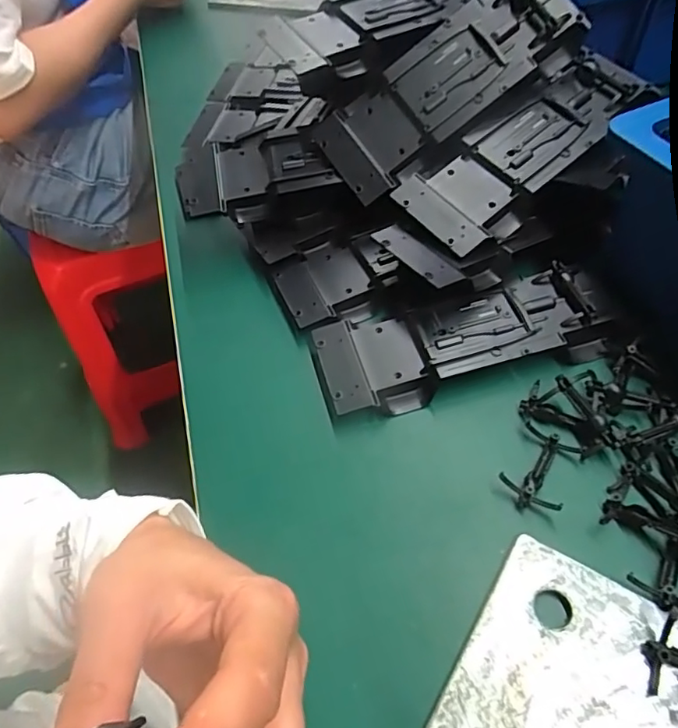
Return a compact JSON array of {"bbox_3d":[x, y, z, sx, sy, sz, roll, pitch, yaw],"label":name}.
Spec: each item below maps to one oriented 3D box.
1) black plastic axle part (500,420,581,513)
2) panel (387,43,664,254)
[{"bbox_3d":[0.115,0.060,0.316,0.035,0.017,0.049,27,60,23],"label":"black plastic axle part"},{"bbox_3d":[0.131,-0.154,0.389,0.190,0.016,0.066,-39,59,-8],"label":"panel"}]

